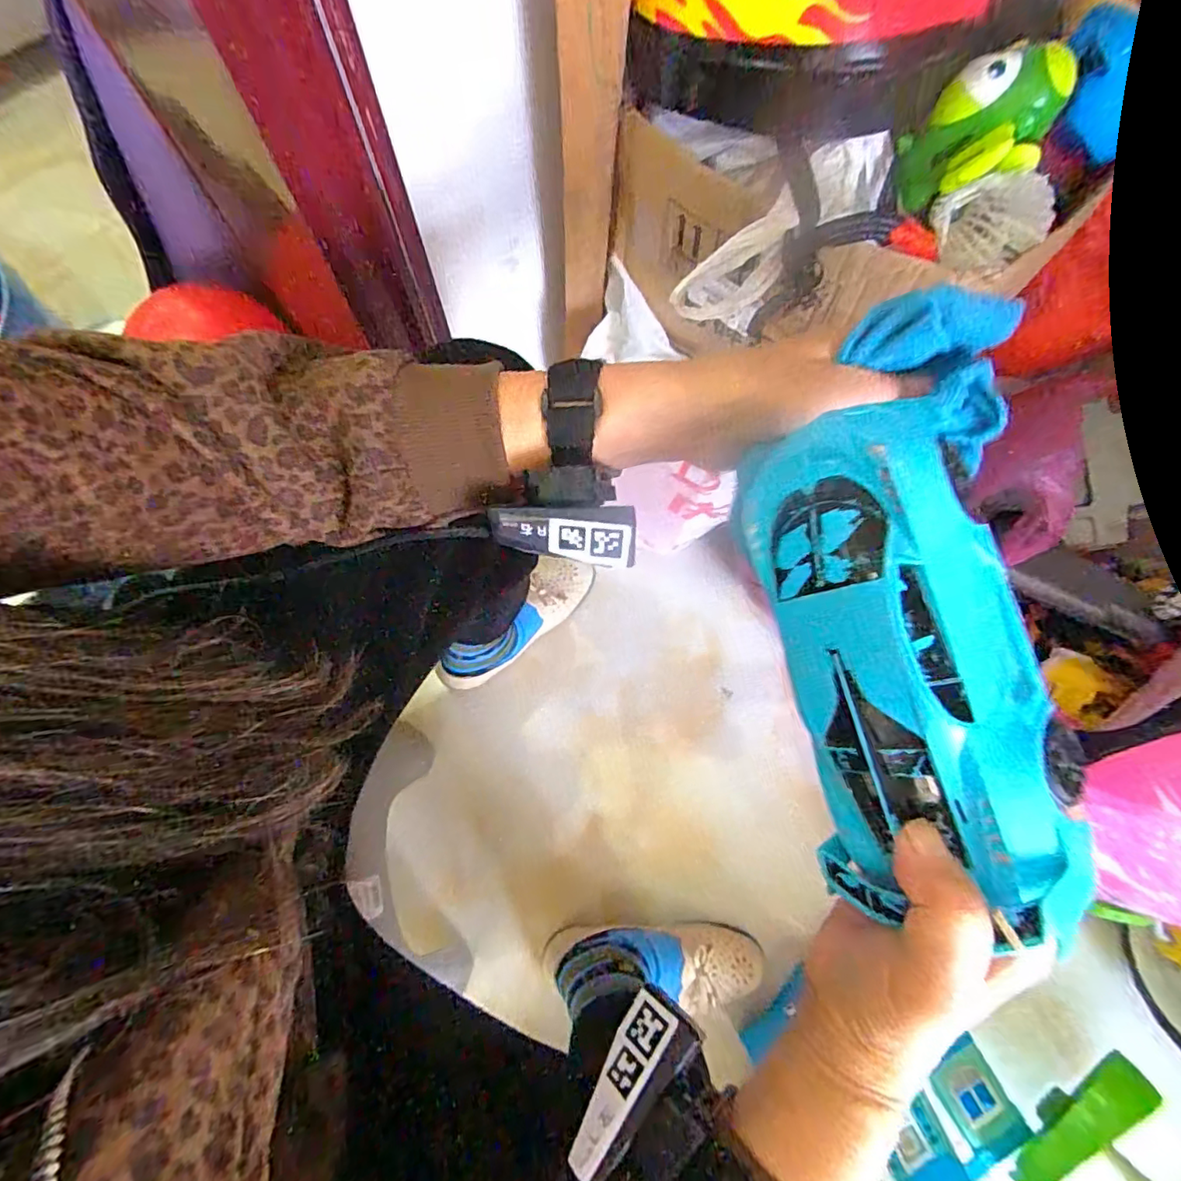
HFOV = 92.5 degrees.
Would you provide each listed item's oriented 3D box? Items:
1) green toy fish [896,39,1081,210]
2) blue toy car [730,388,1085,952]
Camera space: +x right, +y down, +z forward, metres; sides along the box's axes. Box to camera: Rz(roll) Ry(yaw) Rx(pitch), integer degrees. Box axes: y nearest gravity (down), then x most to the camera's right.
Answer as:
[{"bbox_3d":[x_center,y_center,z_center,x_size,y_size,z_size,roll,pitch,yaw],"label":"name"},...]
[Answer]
[{"bbox_3d":[0.220,-0.256,0.319,0.069,0.067,0.051,-6,74,-2],"label":"green toy fish"},{"bbox_3d":[0.114,0.029,0.216,0.053,0.086,0.166,-12,82,-36],"label":"blue toy car"}]

